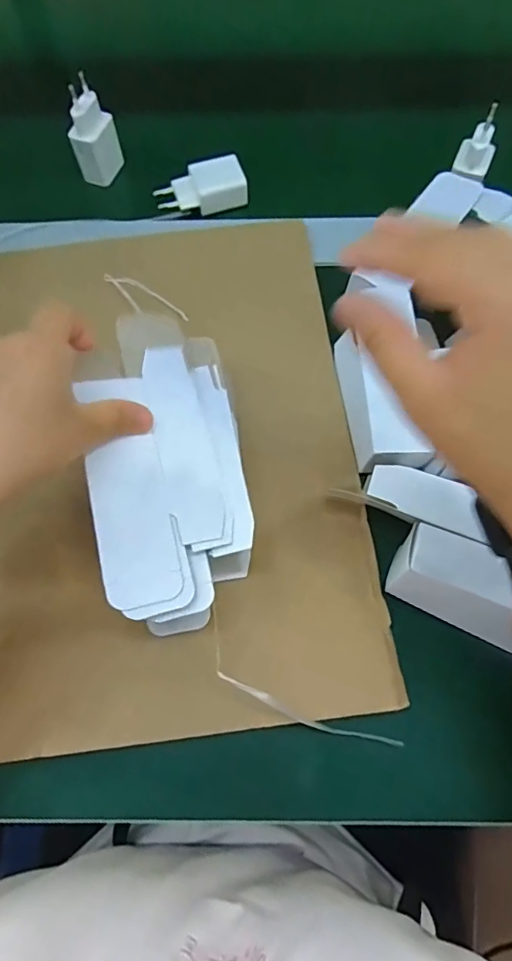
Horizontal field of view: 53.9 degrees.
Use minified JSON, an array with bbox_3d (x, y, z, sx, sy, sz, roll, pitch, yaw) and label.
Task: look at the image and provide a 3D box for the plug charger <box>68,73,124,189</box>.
[{"bbox_3d":[-0.144,-0.306,0.447,0.025,0.071,0.039,28,73,11],"label":"plug charger"}]

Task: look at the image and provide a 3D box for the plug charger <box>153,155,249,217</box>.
[{"bbox_3d":[-0.049,-0.263,0.454,0.079,0.020,0.039,-13,70,-4],"label":"plug charger"}]

